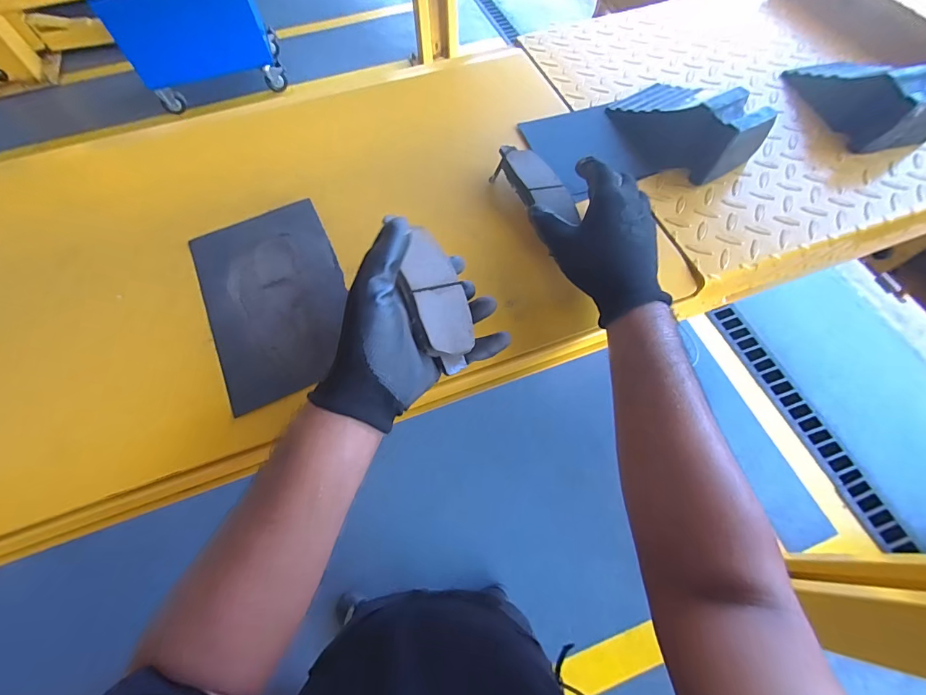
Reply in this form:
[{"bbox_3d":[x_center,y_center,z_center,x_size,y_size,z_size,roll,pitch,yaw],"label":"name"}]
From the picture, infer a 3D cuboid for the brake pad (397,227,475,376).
[{"bbox_3d":[-0.022,-0.040,0.347,0.052,0.010,0.122,-13,80,-39],"label":"brake pad"}]

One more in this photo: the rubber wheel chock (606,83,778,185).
[{"bbox_3d":[0.262,-0.273,0.491,0.102,0.071,0.173,-30,53,-13],"label":"rubber wheel chock"}]

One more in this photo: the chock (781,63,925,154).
[{"bbox_3d":[0.494,-0.320,0.503,0.087,0.067,0.170,-13,64,-5],"label":"chock"}]

